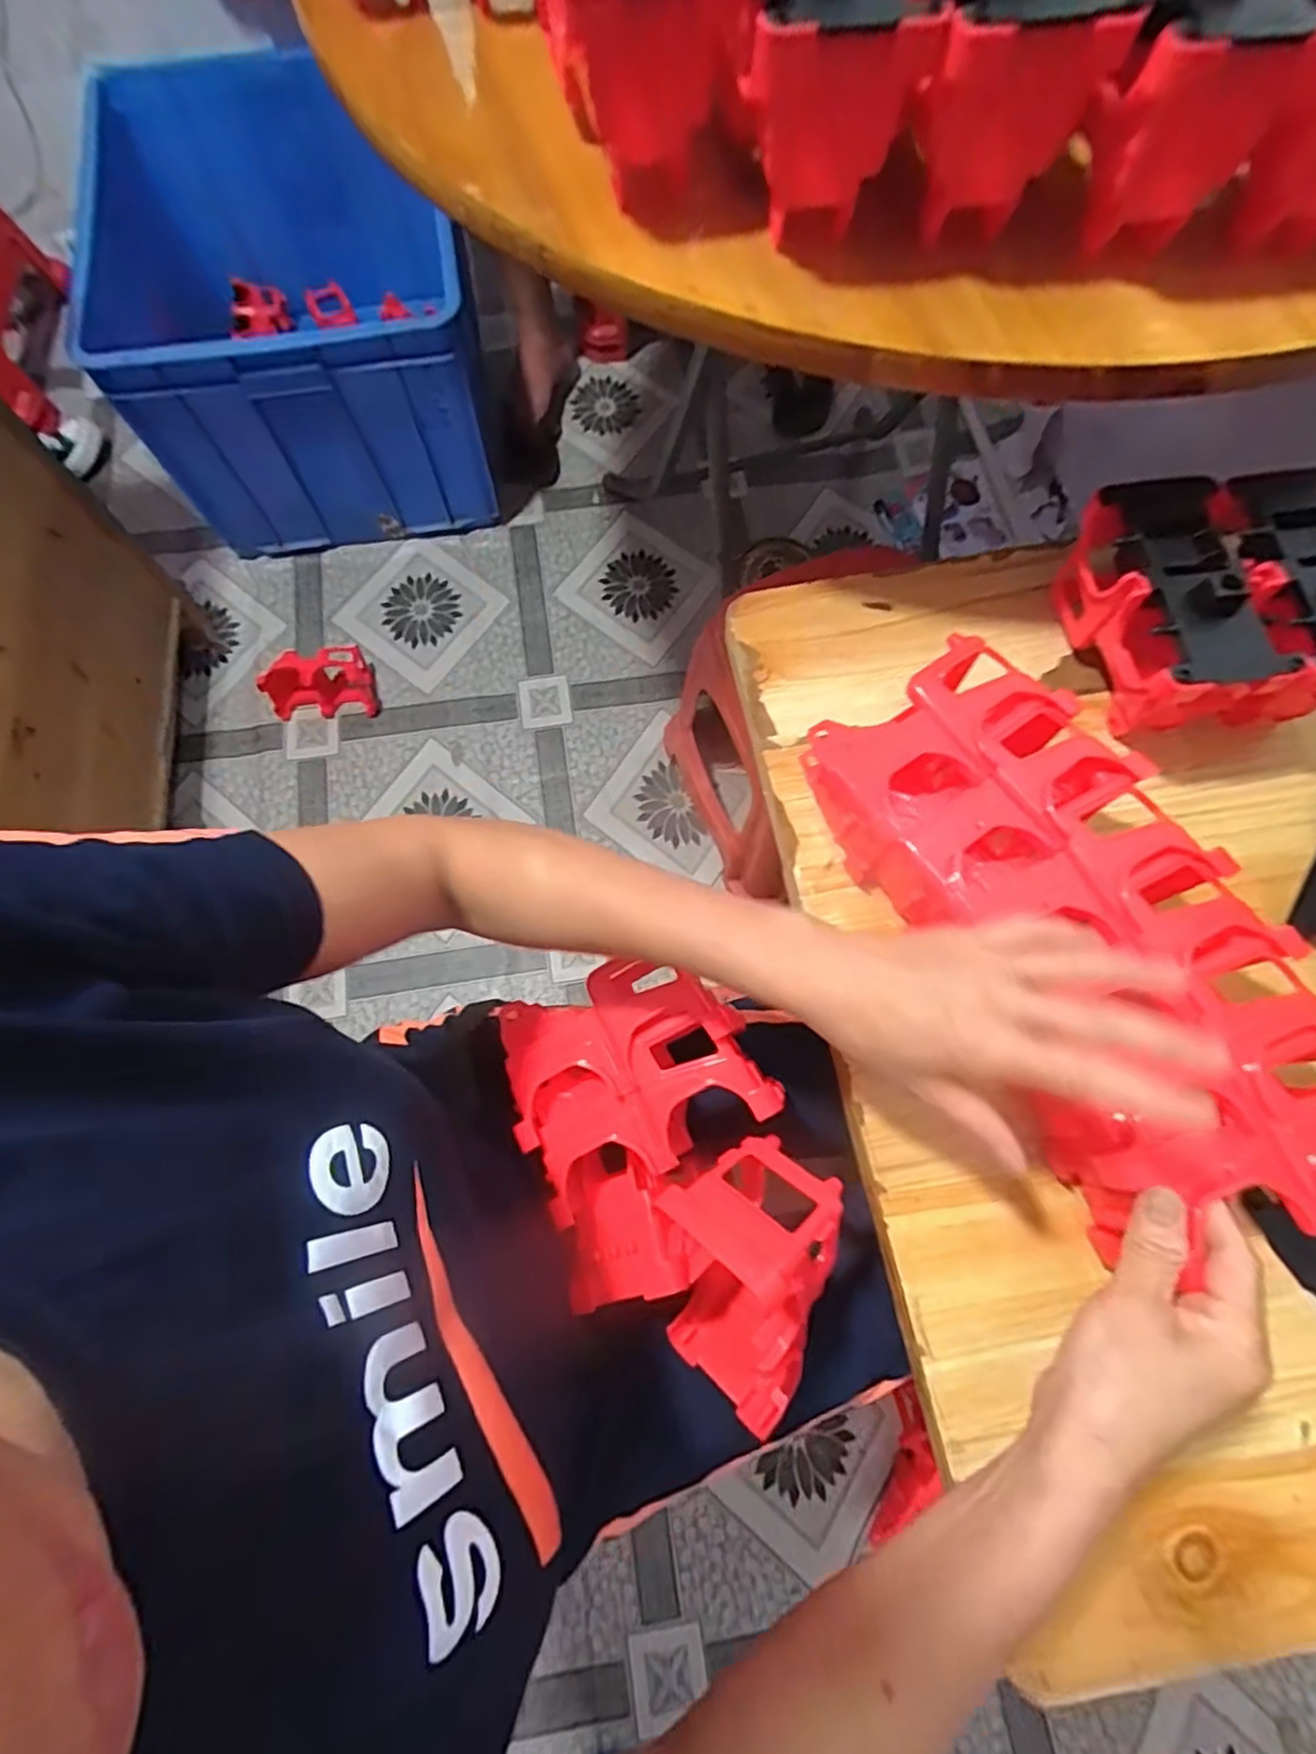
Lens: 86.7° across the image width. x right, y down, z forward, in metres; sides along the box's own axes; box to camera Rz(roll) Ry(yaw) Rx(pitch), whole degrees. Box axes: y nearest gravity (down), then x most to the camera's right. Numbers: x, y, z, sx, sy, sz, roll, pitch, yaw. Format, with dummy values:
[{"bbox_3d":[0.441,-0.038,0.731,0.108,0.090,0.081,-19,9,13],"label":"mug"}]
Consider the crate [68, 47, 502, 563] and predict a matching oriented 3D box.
[{"bbox_3d":[-0.532,-0.876,1.111,0.467,0.365,0.585,-10,72,-3],"label":"crate"}]

